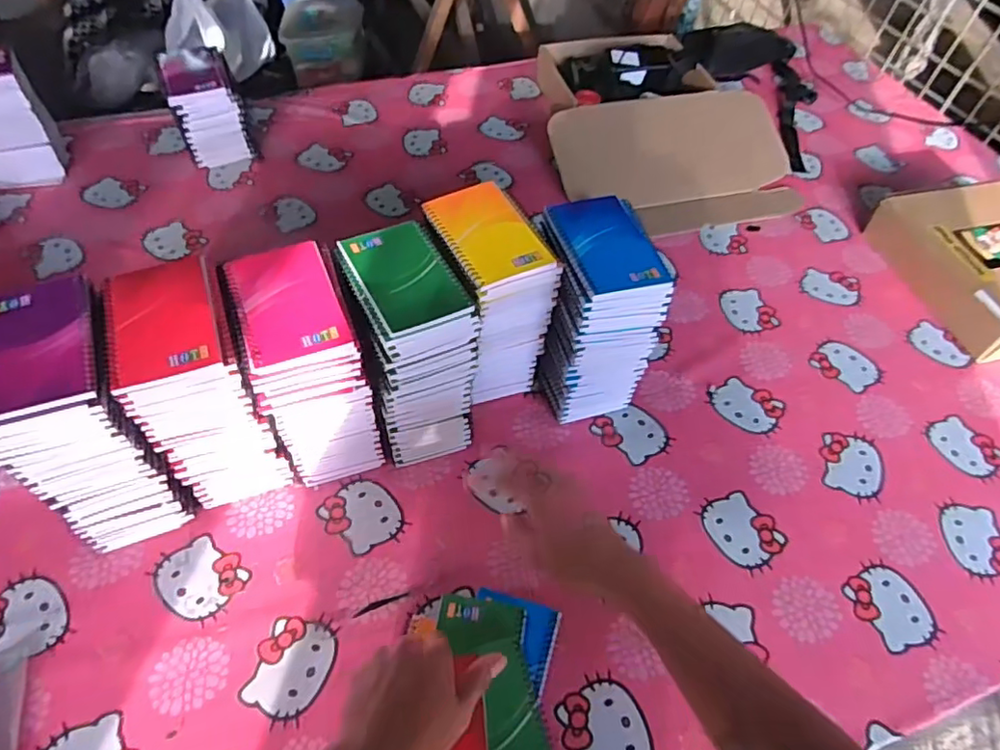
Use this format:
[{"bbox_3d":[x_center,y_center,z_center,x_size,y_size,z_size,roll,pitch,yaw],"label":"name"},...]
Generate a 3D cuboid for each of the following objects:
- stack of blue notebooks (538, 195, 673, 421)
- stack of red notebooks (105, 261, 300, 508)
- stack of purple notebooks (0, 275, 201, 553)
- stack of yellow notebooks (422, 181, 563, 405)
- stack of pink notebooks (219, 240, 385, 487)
[{"bbox_3d":[0.098,-0.060,0.673,0.103,0.228,0.136,-7,53,-8],"label":"stack of blue notebooks"},{"bbox_3d":[-0.286,0.021,0.590,0.095,0.228,0.134,-20,56,-17],"label":"stack of red notebooks"},{"bbox_3d":[-0.374,0.049,0.562,0.103,0.232,0.135,-24,58,-20],"label":"stack of purple notebooks"},{"bbox_3d":[-0.014,-0.070,0.671,0.091,0.228,0.126,-24,57,-19],"label":"stack of yellow notebooks"},{"bbox_3d":[-0.185,0.005,0.608,0.095,0.228,0.127,-16,55,-14],"label":"stack of pink notebooks"}]

